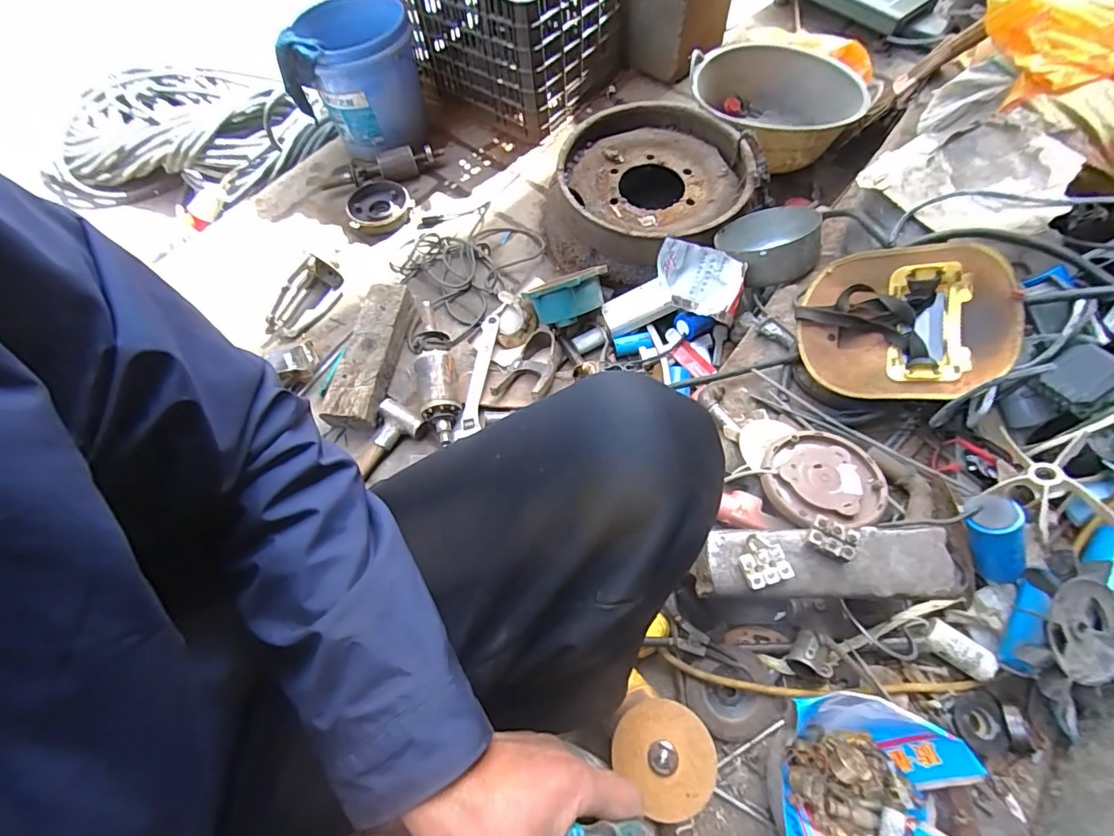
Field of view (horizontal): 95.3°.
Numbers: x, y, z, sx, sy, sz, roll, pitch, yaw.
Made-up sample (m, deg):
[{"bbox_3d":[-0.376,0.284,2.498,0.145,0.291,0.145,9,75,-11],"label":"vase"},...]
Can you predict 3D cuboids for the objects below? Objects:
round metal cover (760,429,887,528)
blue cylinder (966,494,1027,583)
[{"bbox_3d":[0.335,0.074,0.653,0.145,0.030,0.123,-11,53,-3],"label":"round metal cover"},{"bbox_3d":[0.495,0.145,0.572,0.046,0.112,0.047,-20,26,10],"label":"blue cylinder"}]

